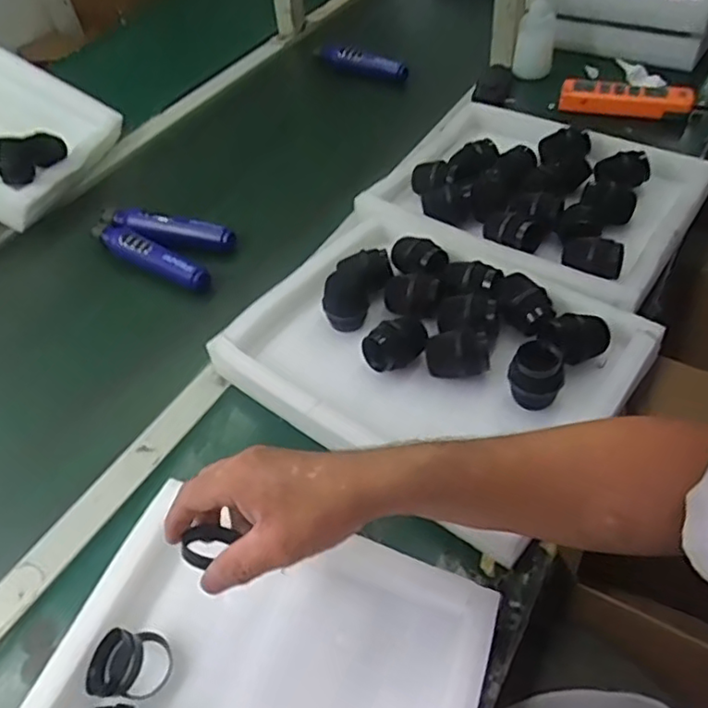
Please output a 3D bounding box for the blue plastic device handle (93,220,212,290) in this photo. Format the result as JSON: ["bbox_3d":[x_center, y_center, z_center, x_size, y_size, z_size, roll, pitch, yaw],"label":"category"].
[{"bbox_3d":[-0.261,-0.127,0.794,0.210,0.027,0.036,27,56,27],"label":"blue plastic device handle"}]

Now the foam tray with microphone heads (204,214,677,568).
[{"bbox_3d":[0.074,-0.009,0.639,0.366,0.077,0.294,27,56,27],"label":"foam tray with microphone heads"}]

